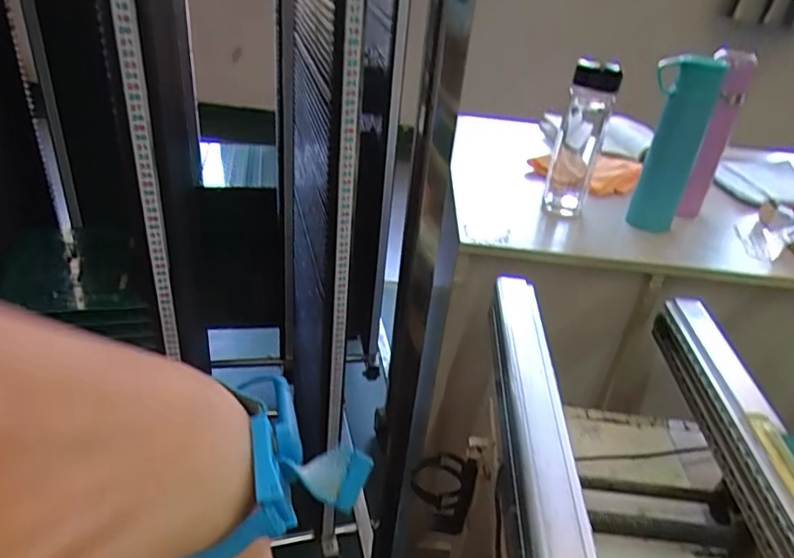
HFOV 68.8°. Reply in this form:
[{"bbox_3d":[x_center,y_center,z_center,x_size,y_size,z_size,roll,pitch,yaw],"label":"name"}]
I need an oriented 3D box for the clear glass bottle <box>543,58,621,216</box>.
[{"bbox_3d":[0.278,-0.209,0.891,0.074,0.218,0.062,13,33,10],"label":"clear glass bottle"}]

